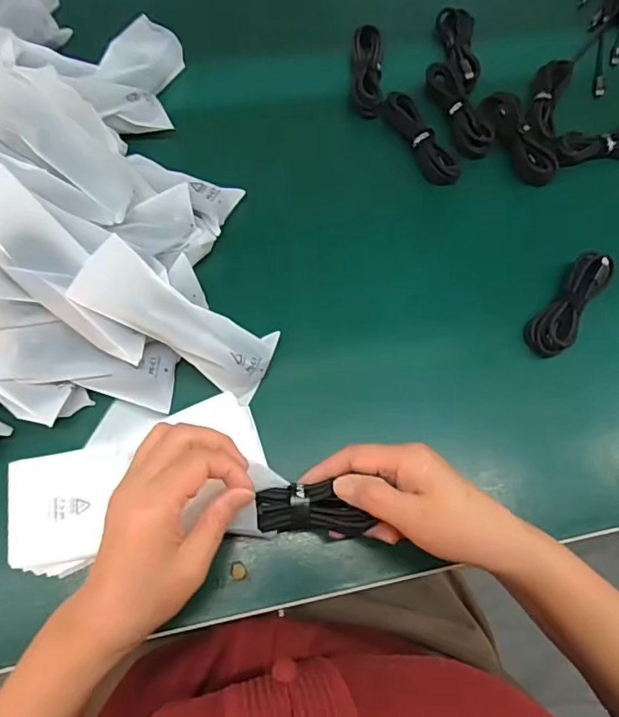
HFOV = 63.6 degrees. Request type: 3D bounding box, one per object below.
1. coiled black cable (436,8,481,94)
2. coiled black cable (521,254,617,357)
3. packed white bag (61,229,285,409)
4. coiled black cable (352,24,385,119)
[{"bbox_3d":[0.160,-0.332,0.536,0.035,0.018,0.113,2,70,-4],"label":"coiled black cable"},{"bbox_3d":[0.228,-0.048,0.434,0.036,0.021,0.106,38,71,9],"label":"coiled black cable"},{"bbox_3d":[-0.096,-0.026,0.377,0.150,0.018,0.052,34,70,-18],"label":"packed white bag"},{"bbox_3d":[0.061,-0.297,0.517,0.032,0.027,0.109,5,70,-3],"label":"coiled black cable"}]

